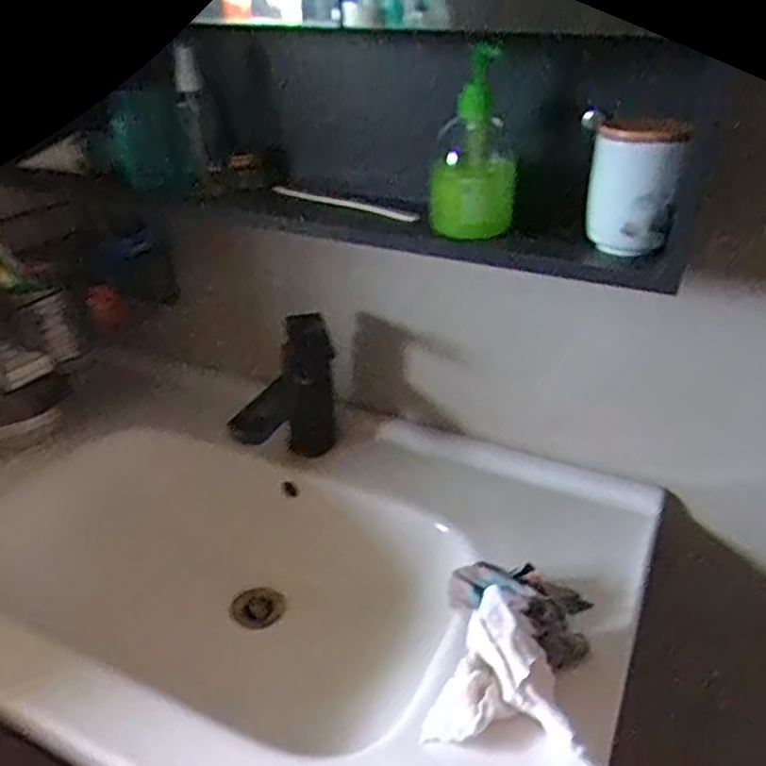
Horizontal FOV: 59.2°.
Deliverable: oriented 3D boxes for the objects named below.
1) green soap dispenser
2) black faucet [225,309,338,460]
[{"bbox_3d":[0.078,-0.199,0.569,0.073,0.146,0.060,2,31,6],"label":"green soap dispenser"},{"bbox_3d":[-0.116,0.006,0.784,0.120,0.164,0.040,-7,31,-10],"label":"black faucet"}]

